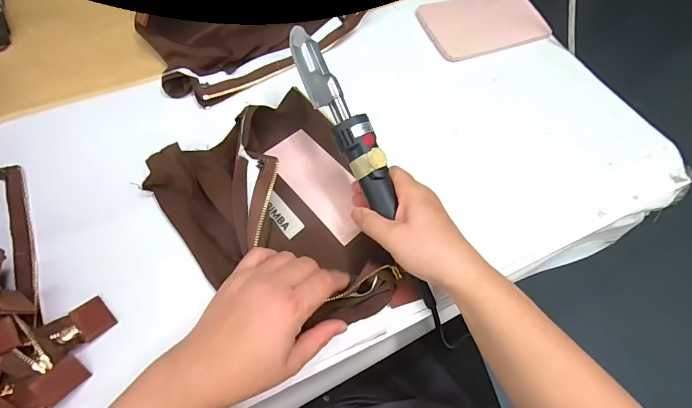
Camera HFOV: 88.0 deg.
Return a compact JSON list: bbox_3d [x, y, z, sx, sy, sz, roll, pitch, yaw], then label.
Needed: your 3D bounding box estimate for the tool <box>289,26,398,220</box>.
[{"bbox_3d":[-0.004,-0.085,0.346,0.031,0.027,0.202,-25,80,-14],"label":"tool"}]

